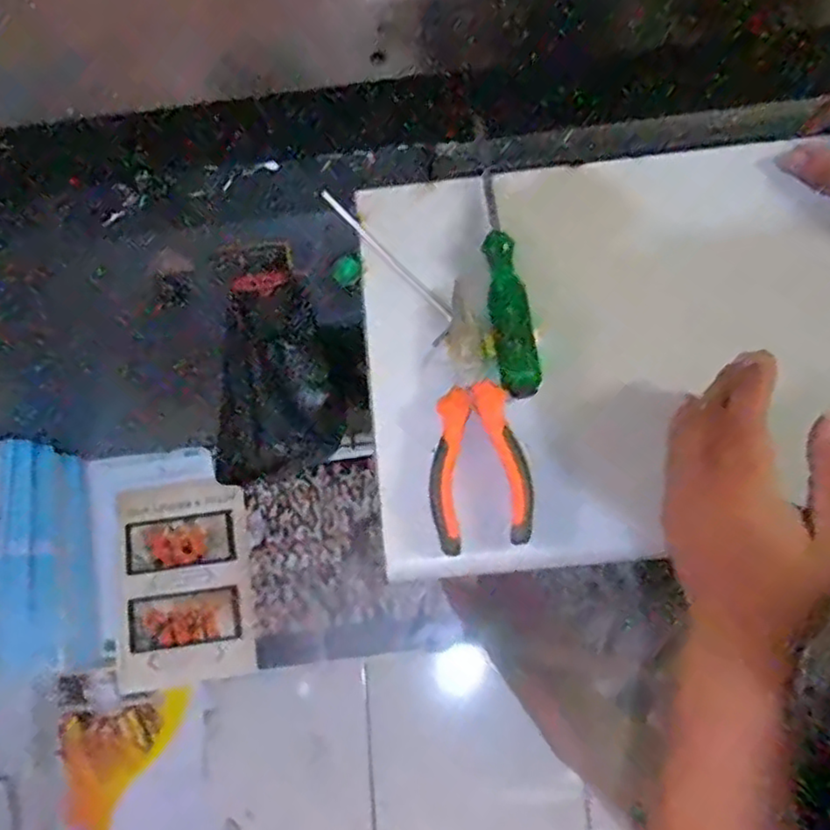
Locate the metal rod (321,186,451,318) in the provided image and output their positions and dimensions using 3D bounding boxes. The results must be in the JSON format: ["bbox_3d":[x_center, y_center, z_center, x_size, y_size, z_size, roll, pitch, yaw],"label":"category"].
[{"bbox_3d":[-0.019,-0.101,0.418,0.005,0.008,0.121,-42,78,-5],"label":"metal rod"}]

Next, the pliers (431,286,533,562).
[{"bbox_3d":[0.039,0.000,0.381,0.057,0.014,0.151,1,77,5],"label":"pliers"}]

